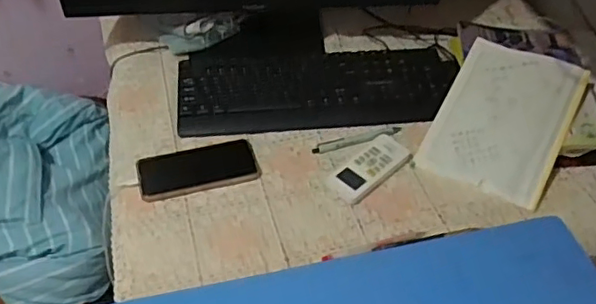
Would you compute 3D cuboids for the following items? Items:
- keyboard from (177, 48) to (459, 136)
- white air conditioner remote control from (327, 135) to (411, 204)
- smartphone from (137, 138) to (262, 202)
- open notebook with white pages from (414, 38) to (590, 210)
[{"bbox_3d":[0.031,-0.106,0.939,0.433,0.033,0.152,-2,44,-3],"label":"keyboard"},{"bbox_3d":[0.103,0.020,0.833,0.058,0.013,0.131,34,53,29],"label":"white air conditioner remote control"},{"bbox_3d":[-0.140,0.021,0.829,0.163,0.013,0.085,-12,45,-13],"label":"smartphone"},{"bbox_3d":[0.303,-0.052,0.869,0.179,0.020,0.248,23,66,22],"label":"open notebook with white pages"}]

